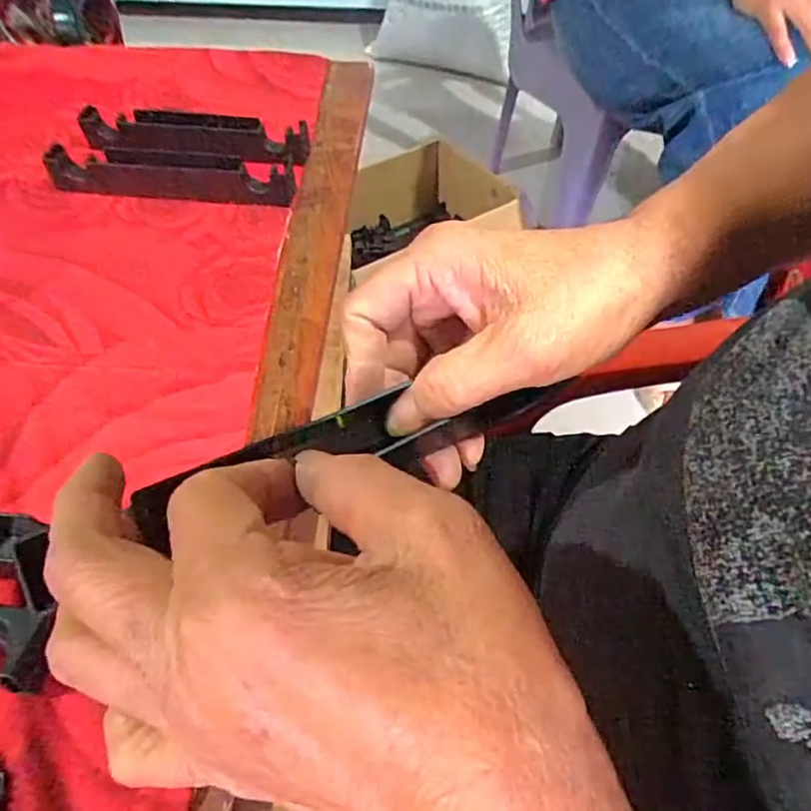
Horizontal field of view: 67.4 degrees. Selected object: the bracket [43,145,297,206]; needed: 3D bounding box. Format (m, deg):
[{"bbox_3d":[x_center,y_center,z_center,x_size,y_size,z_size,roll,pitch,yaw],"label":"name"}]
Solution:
[{"bbox_3d":[-0.191,-0.186,0.490,0.199,0.034,0.020,7,53,4],"label":"bracket"}]

